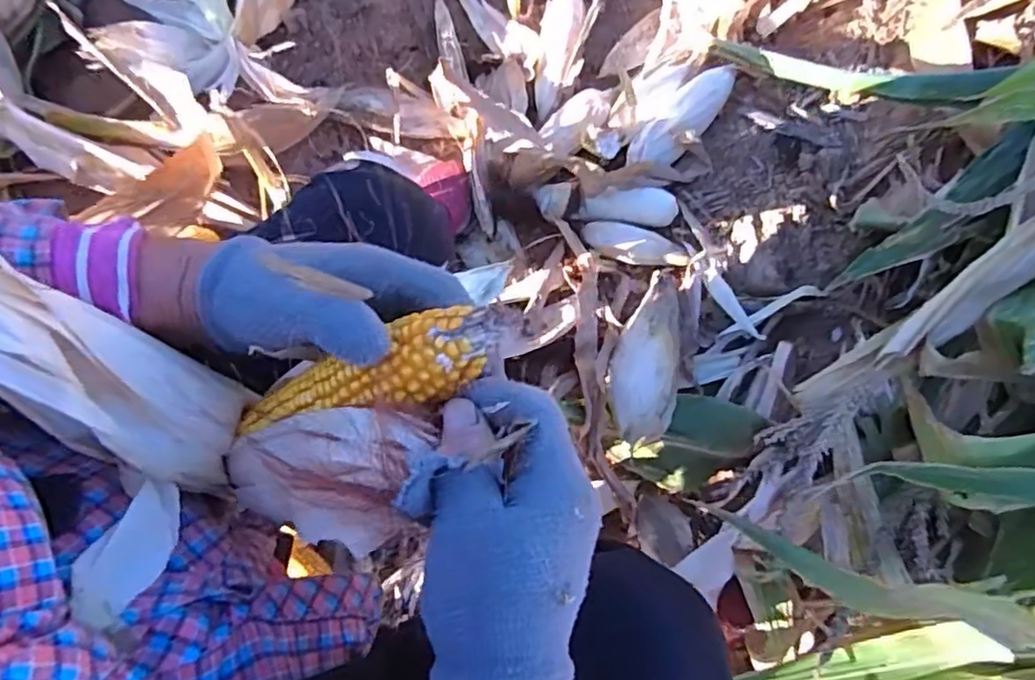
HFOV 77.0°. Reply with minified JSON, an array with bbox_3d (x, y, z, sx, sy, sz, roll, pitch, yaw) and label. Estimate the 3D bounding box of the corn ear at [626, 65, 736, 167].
[{"bbox_3d":[0.222,-0.298,0.879,0.066,0.044,0.216,40,78,12],"label":"corn ear"}]

